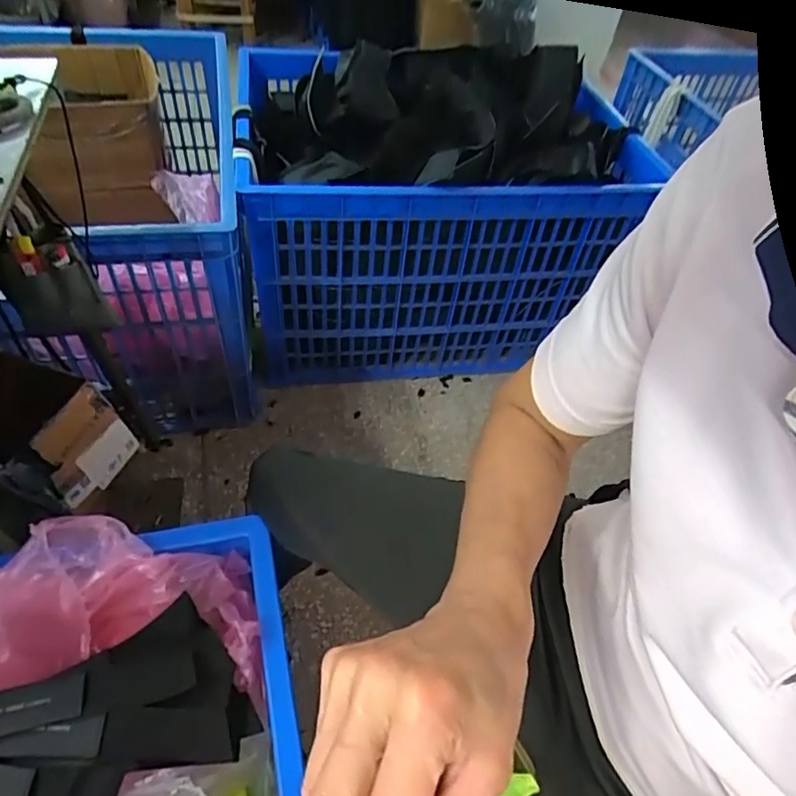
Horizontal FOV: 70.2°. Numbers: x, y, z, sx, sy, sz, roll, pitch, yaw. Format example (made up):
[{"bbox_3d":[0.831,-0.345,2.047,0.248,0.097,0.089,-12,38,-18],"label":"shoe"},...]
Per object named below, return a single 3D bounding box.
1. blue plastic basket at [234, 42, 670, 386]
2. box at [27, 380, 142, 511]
[{"bbox_3d":[0.065,-0.455,1.390,0.842,0.564,0.624,-6,51,-11],"label":"blue plastic basket"},{"bbox_3d":[-0.480,0.071,0.878,0.033,0.178,0.140,25,52,14],"label":"box"}]

